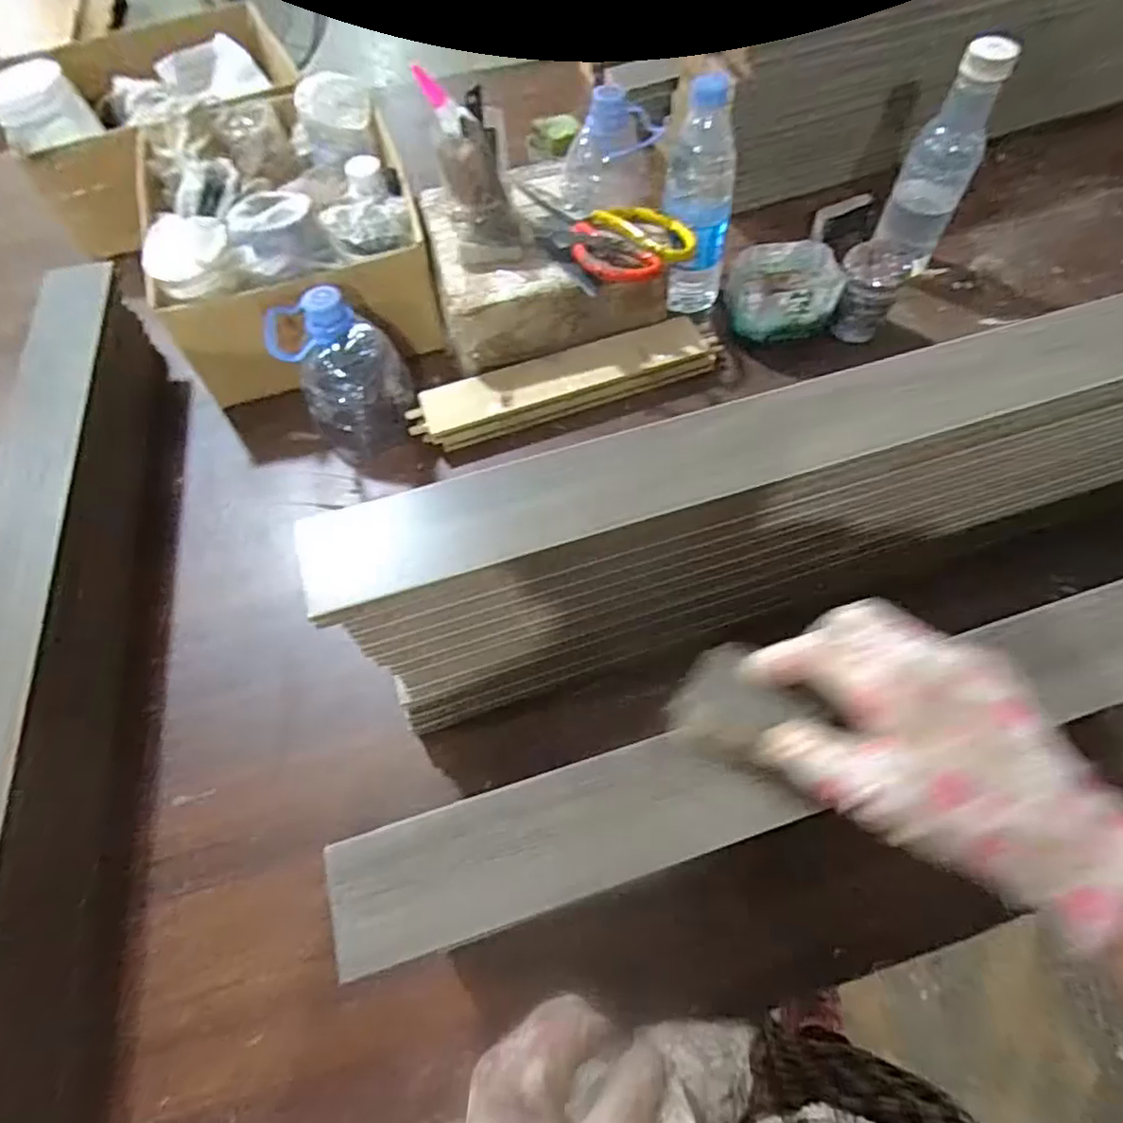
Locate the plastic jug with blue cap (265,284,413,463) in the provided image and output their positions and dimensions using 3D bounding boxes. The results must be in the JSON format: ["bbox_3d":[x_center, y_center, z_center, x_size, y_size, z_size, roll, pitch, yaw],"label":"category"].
[{"bbox_3d":[-0.196,-0.177,0.588,0.103,0.135,0.095,-24,63,-11],"label":"plastic jug with blue cap"}]

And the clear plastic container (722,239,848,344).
[{"bbox_3d":[0.226,-0.273,0.666,0.107,0.065,0.090,-1,61,2],"label":"clear plastic container"}]

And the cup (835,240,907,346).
[{"bbox_3d":[0.307,-0.271,0.652,0.054,0.083,0.052,-1,61,1],"label":"cup"}]

